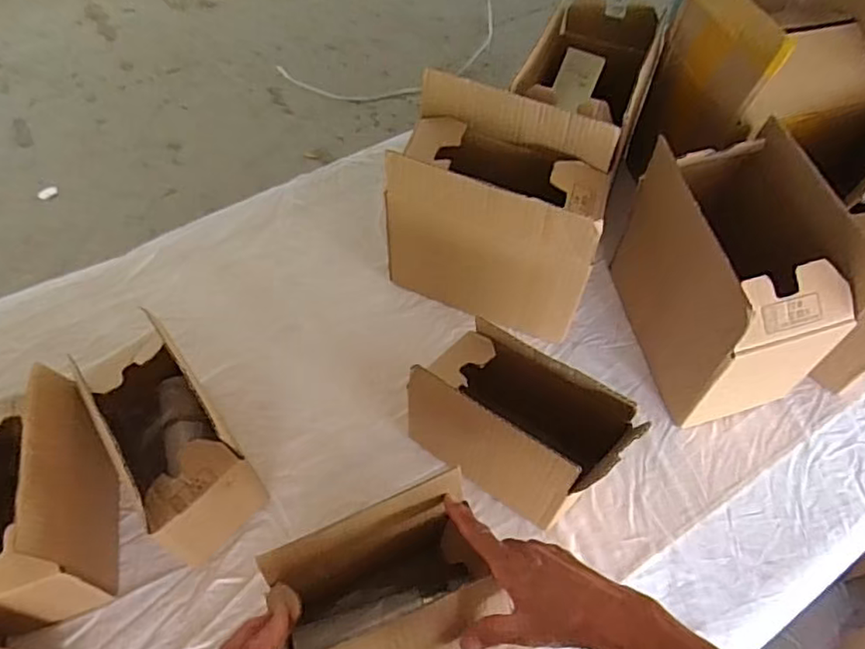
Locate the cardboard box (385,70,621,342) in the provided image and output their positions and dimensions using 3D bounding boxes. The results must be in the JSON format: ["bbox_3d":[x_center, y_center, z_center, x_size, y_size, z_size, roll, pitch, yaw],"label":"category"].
[{"bbox_3d":[0.071,-0.133,0.714,0.236,0.188,0.168,18,57,10],"label":"cardboard box"}]

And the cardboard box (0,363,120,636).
[{"bbox_3d":[-0.360,0.164,0.558,0.103,0.154,0.182,-10,57,-8],"label":"cardboard box"}]

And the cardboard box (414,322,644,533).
[{"bbox_3d":[0.077,0.101,0.616,0.174,0.173,0.093,33,61,19],"label":"cardboard box"}]

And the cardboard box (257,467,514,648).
[{"bbox_3d":[-0.039,0.227,0.508,0.164,0.107,0.114,-16,58,-12],"label":"cardboard box"}]

